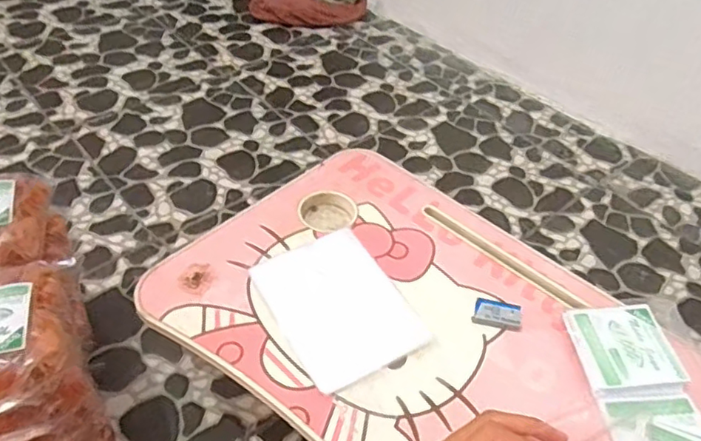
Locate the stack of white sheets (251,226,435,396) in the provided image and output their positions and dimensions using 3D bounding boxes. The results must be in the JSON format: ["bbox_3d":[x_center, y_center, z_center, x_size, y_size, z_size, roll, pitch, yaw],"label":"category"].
[{"bbox_3d":[-0.015,0.093,0.648,0.139,0.010,0.188,-21,51,-24],"label":"stack of white sheets"}]

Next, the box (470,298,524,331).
[{"bbox_3d":[0.166,0.104,0.640,0.054,0.013,0.030,10,46,4],"label":"box"}]

